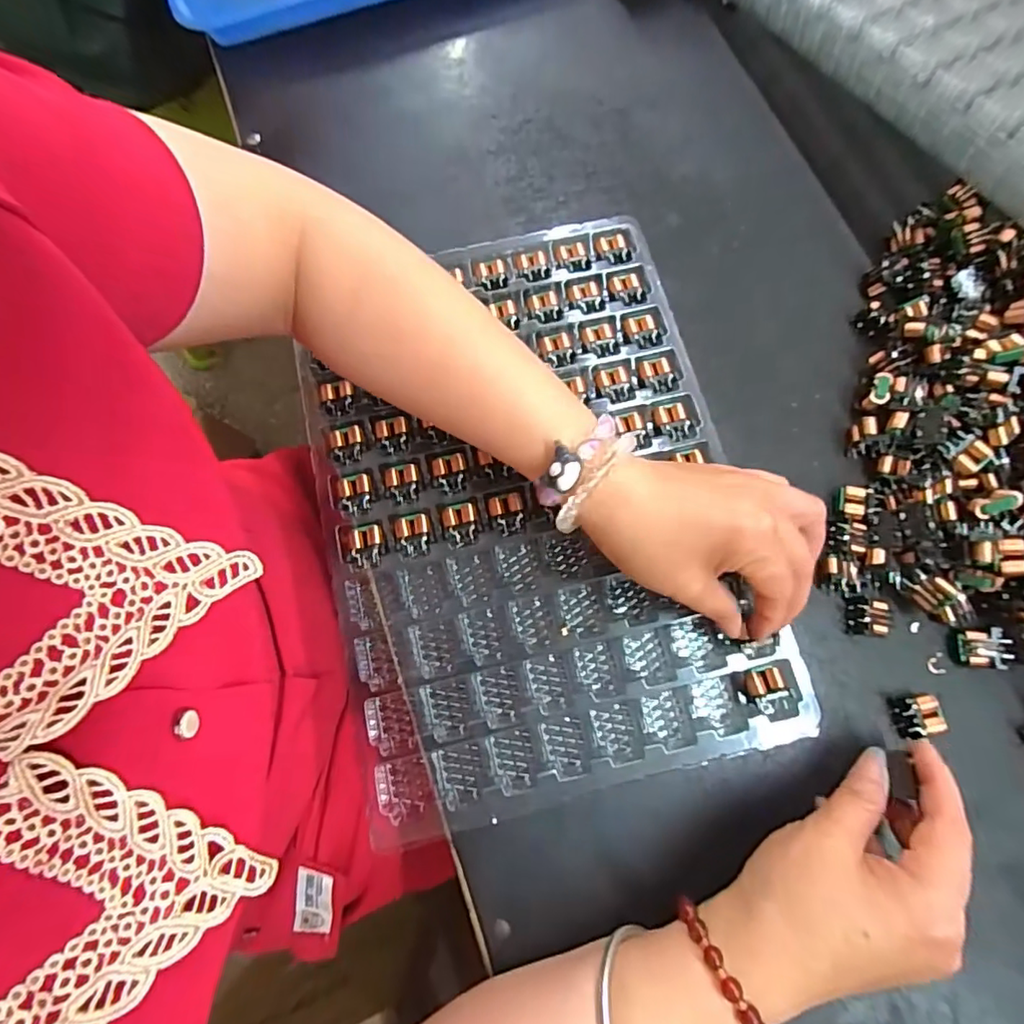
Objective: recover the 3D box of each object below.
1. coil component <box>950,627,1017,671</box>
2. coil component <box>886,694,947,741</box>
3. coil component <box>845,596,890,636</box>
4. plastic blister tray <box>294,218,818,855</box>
[{"bbox_3d":[0.257,0.075,0.296,0.021,0.016,0.021,0,75,1],"label":"coil component"},{"bbox_3d":[0.218,0.109,0.288,0.022,0.013,0.021,-9,75,-2],"label":"coil component"},{"bbox_3d":[0.200,0.058,0.302,0.017,0.013,0.021,4,75,2],"label":"coil component"},{"bbox_3d":[0.009,-0.012,0.320,0.231,0.019,0.334,-13,75,-3],"label":"plastic blister tray"}]

